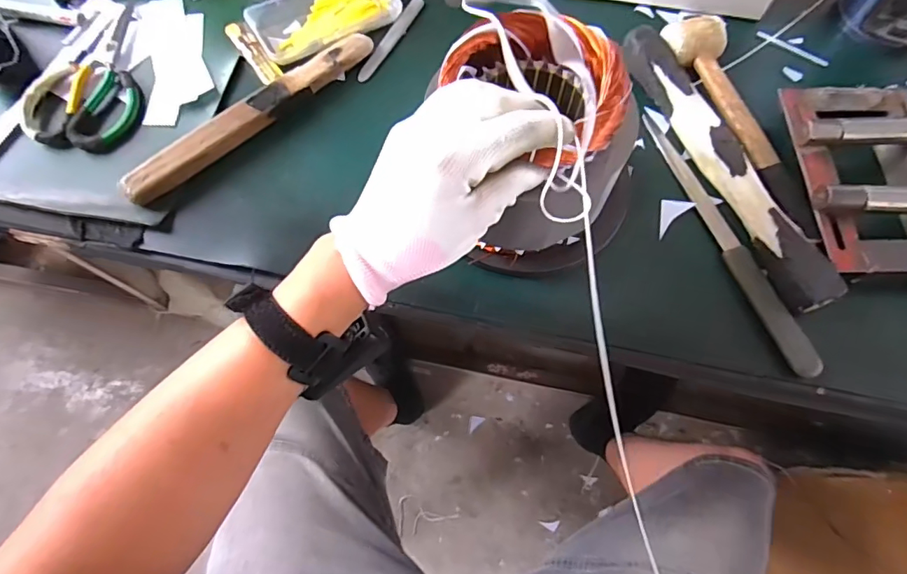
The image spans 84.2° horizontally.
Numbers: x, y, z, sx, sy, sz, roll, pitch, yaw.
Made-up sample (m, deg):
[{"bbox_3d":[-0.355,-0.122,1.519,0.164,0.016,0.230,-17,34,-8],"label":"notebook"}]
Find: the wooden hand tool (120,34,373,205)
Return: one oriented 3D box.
[{"bbox_3d":[-0.192,-0.172,0.488,0.034,0.028,0.275,41,74,15],"label":"wooden hand tool"}]

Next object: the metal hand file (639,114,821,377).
[{"bbox_3d":[0.249,-0.049,0.457,0.024,0.017,0.271,-17,69,-6],"label":"metal hand file"}]

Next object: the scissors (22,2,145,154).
[{"bbox_3d":[-0.360,-0.219,0.508,0.101,0.014,0.182,1,68,1],"label":"scissors"}]

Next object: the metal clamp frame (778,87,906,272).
[{"bbox_3d":[0.394,-0.104,0.454,0.155,0.035,0.197,3,68,2],"label":"metal clamp frame"}]

